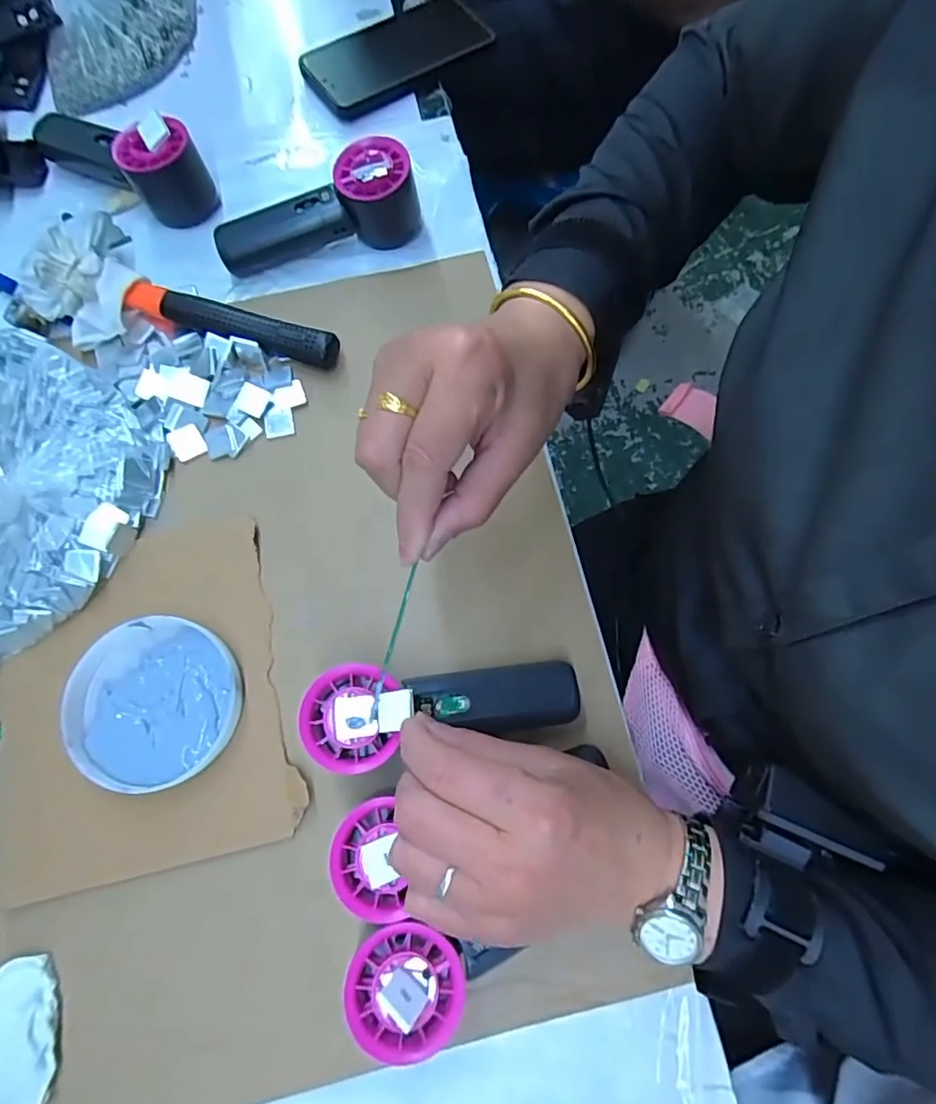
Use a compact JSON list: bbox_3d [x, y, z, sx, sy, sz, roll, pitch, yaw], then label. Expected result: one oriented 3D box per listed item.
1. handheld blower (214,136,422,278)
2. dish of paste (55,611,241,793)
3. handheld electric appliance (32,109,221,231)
[{"bbox_3d":[-0.114,-0.256,0.448,0.158,0.058,0.054,-18,75,7],"label":"handheld blower"},{"bbox_3d":[-0.191,0.092,0.353,0.100,0.019,0.098,0,74,-1],"label":"dish of paste"},{"bbox_3d":[-0.276,-0.319,0.452,0.163,0.055,0.054,28,75,7],"label":"handheld electric appliance"}]

